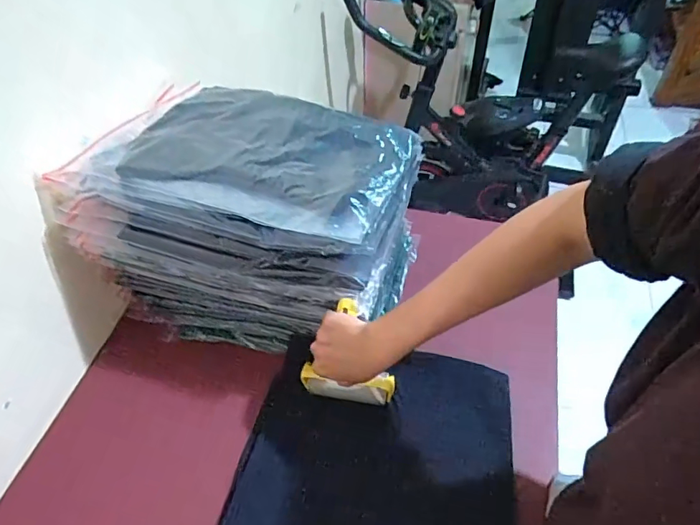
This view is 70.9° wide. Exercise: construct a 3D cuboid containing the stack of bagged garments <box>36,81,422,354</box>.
[{"bbox_3d":[-0.129,-0.067,0.697,0.416,0.251,0.283,9,50,10],"label":"stack of bagged garments"}]

